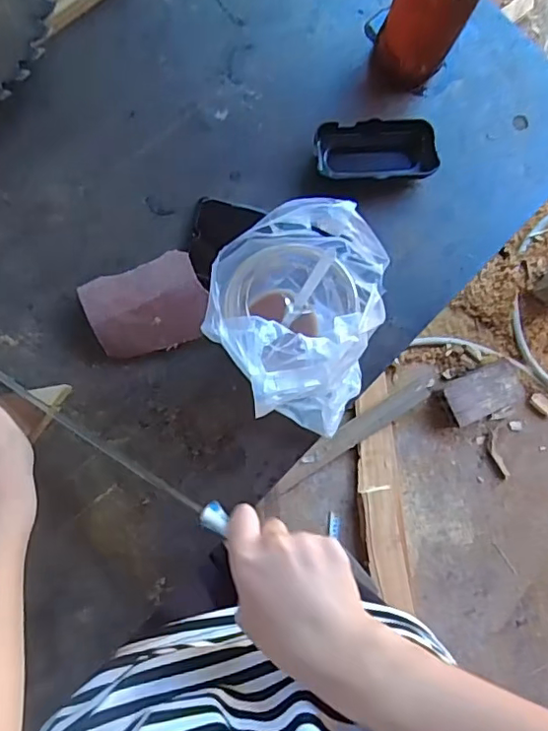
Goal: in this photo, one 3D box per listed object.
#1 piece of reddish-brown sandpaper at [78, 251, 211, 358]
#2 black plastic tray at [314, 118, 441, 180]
[{"bbox_3d":[-0.104,-0.048,0.471,0.092,0.032,0.071,-23,88,-10],"label":"piece of reddish-brown sandpaper"},{"bbox_3d":[0.091,-0.190,0.506,0.104,0.028,0.047,-2,85,-8],"label":"black plastic tray"}]

